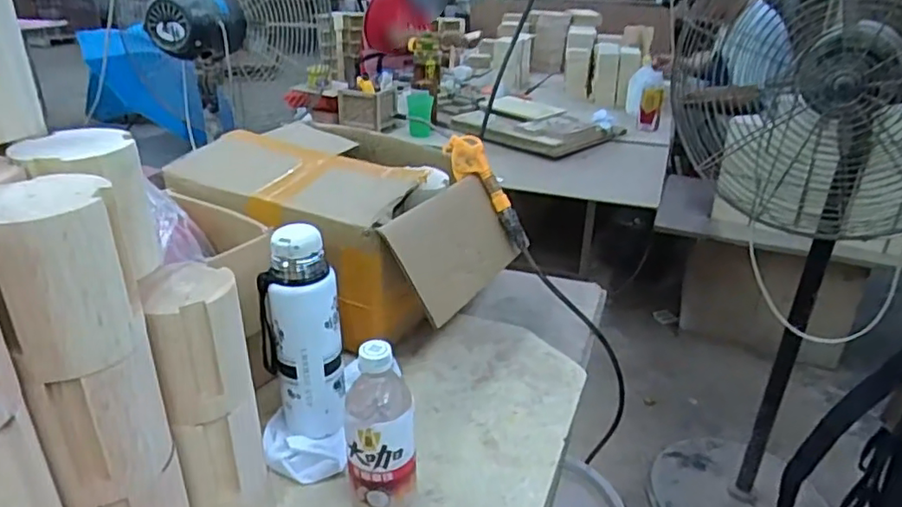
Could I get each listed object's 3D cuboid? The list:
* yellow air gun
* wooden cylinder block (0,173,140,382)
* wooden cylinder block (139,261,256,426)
[{"bbox_3d":[0.061,-0.095,0.946,0.053,0.200,0.045,-34,-1,40],"label":"yellow air gun"},{"bbox_3d":[-0.225,0.012,0.357,0.070,0.095,0.064,-20,34,-38],"label":"wooden cylinder block"},{"bbox_3d":[-0.190,0.067,0.473,0.064,0.101,0.066,-12,29,-27],"label":"wooden cylinder block"}]

